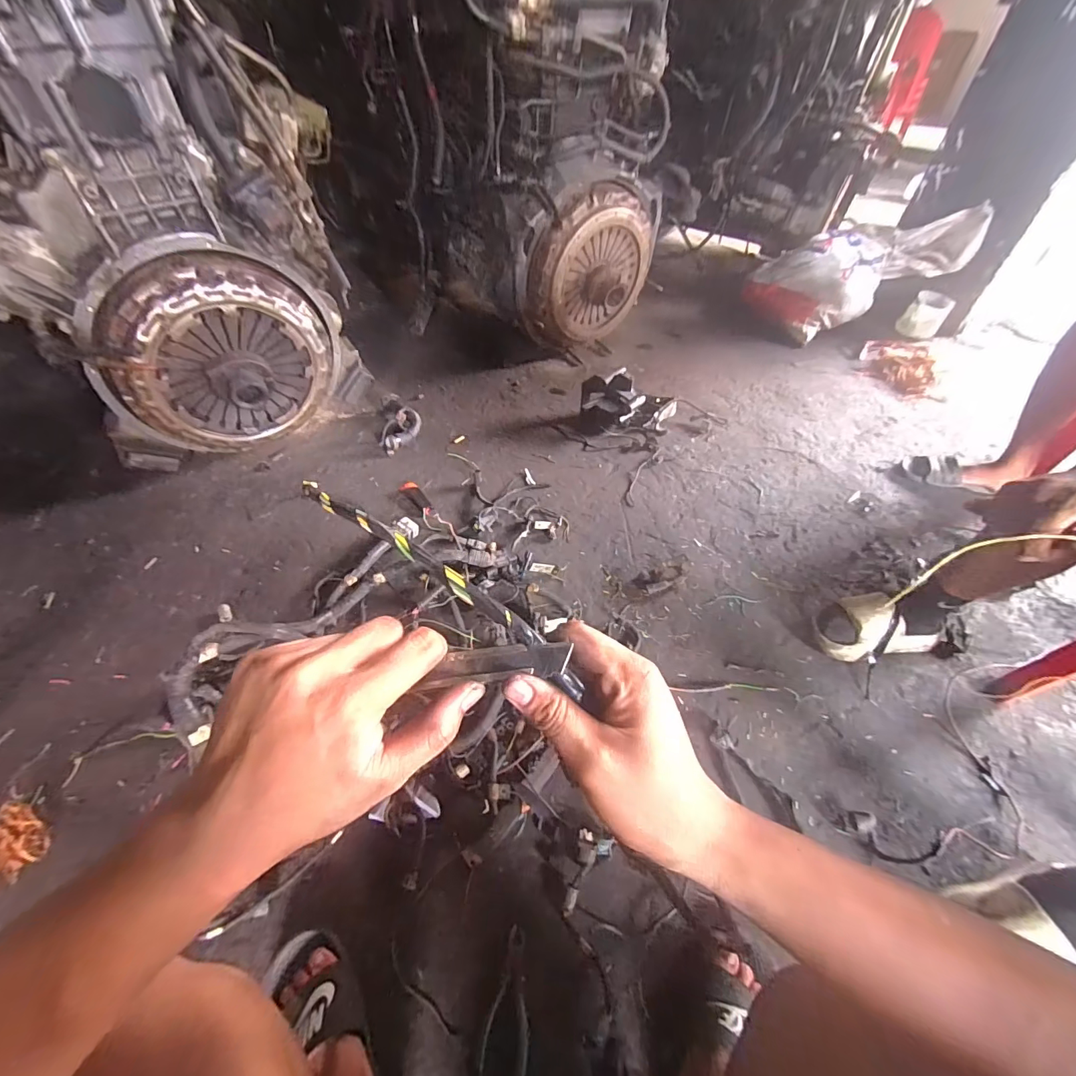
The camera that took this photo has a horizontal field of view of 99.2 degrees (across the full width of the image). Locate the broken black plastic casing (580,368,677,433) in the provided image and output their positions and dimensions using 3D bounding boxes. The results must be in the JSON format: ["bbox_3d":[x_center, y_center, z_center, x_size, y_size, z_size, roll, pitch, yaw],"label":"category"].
[{"bbox_3d":[0.293,-0.421,1.425,0.311,0.148,0.134,-1,50,-2],"label":"broken black plastic casing"}]

